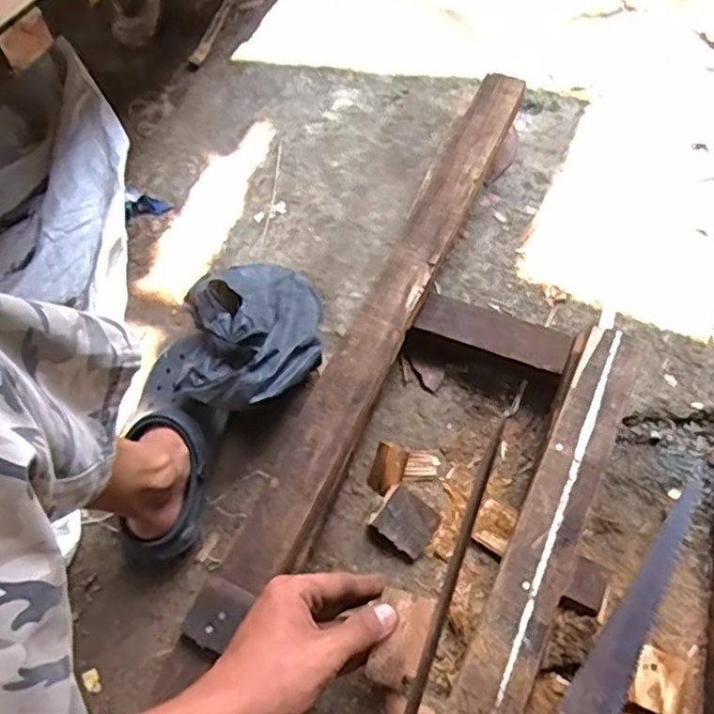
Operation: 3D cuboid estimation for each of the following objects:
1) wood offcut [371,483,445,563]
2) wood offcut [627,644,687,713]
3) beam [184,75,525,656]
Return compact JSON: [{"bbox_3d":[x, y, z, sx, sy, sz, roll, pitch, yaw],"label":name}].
[{"bbox_3d":[0.058,0.196,0.777,0.071,0.036,0.061,36,69,17],"label":"wood offcut"},{"bbox_3d":[0.314,0.343,0.684,0.050,0.016,0.067,21,66,11],"label":"wood offcut"},{"bbox_3d":[0.040,-0.048,0.800,0.073,0.061,0.807,22,66,13],"label":"beam"}]

